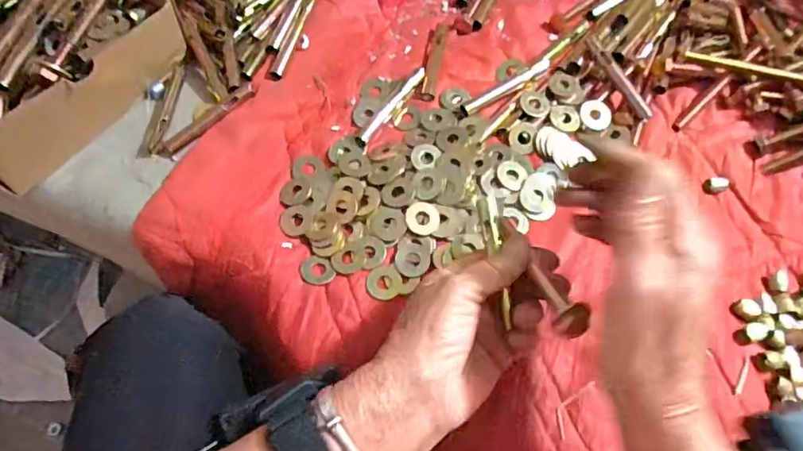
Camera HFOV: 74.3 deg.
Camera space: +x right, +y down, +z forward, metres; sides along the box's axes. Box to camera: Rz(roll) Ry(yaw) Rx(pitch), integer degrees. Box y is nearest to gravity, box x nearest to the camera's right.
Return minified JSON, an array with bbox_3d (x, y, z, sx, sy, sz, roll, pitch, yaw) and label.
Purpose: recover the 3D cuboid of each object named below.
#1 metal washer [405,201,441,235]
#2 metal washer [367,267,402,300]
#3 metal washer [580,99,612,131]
[{"bbox_3d":[0.015,-0.005,0.385,0.024,0.004,0.024,0,76,1],"label":"metal washer"},{"bbox_3d":[-0.012,0.039,0.367,0.024,0.004,0.025,1,63,-1],"label":"metal washer"},{"bbox_3d":[0.158,-0.090,0.430,0.024,0.004,0.027,18,74,8],"label":"metal washer"}]

